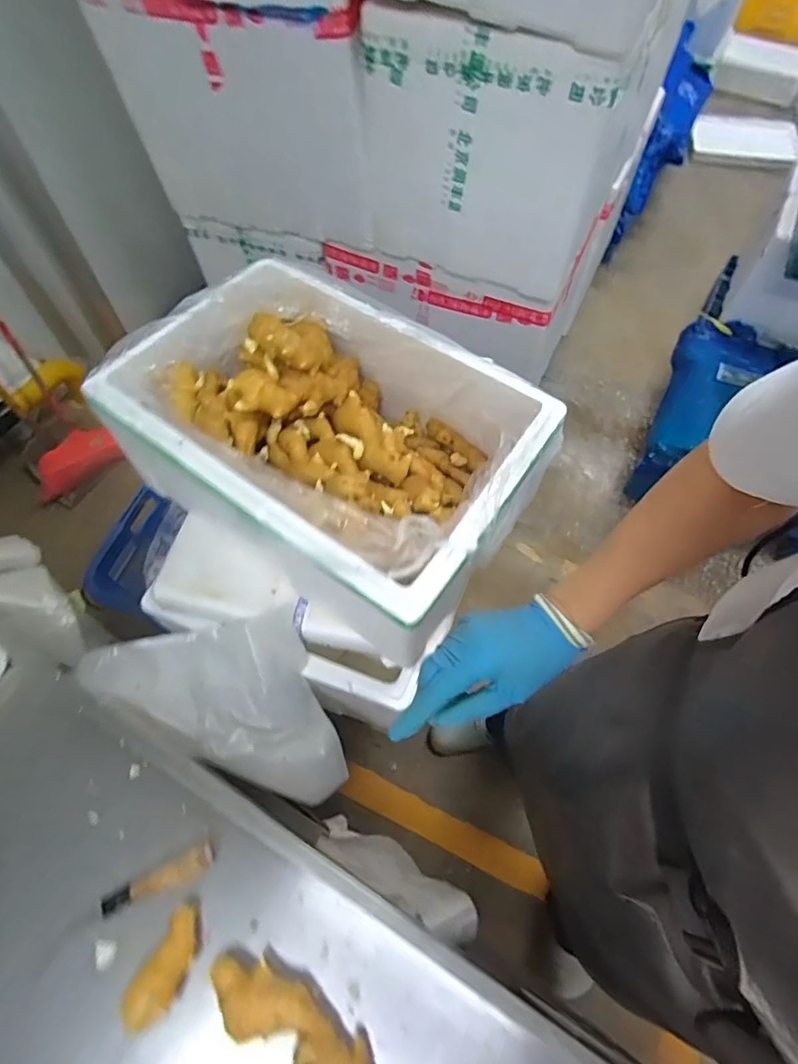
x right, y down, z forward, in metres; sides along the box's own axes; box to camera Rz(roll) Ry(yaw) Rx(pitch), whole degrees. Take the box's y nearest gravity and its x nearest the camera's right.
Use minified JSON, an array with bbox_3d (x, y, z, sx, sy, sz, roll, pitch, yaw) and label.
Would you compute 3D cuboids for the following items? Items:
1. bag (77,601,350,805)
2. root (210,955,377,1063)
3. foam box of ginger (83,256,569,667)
[{"bbox_3d":[-0.243,0.214,0.764,0.381,0.123,0.206,20,63,10],"label":"bag"},{"bbox_3d":[-0.091,0.444,0.473,0.180,0.030,0.050,26,64,10],"label":"root"},{"bbox_3d":[-0.095,-0.138,0.727,0.532,0.187,0.361,33,66,16],"label":"foam box of ginger"}]

